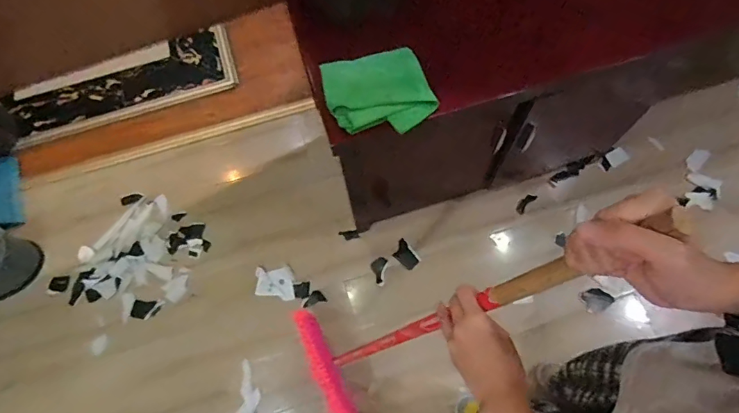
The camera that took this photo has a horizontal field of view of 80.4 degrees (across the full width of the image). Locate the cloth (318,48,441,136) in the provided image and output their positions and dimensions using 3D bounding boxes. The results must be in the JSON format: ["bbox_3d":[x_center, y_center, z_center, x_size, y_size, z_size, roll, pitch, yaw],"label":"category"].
[{"bbox_3d":[0.018,-0.214,0.822,0.194,0.014,0.155,-16,84,-9],"label":"cloth"}]

